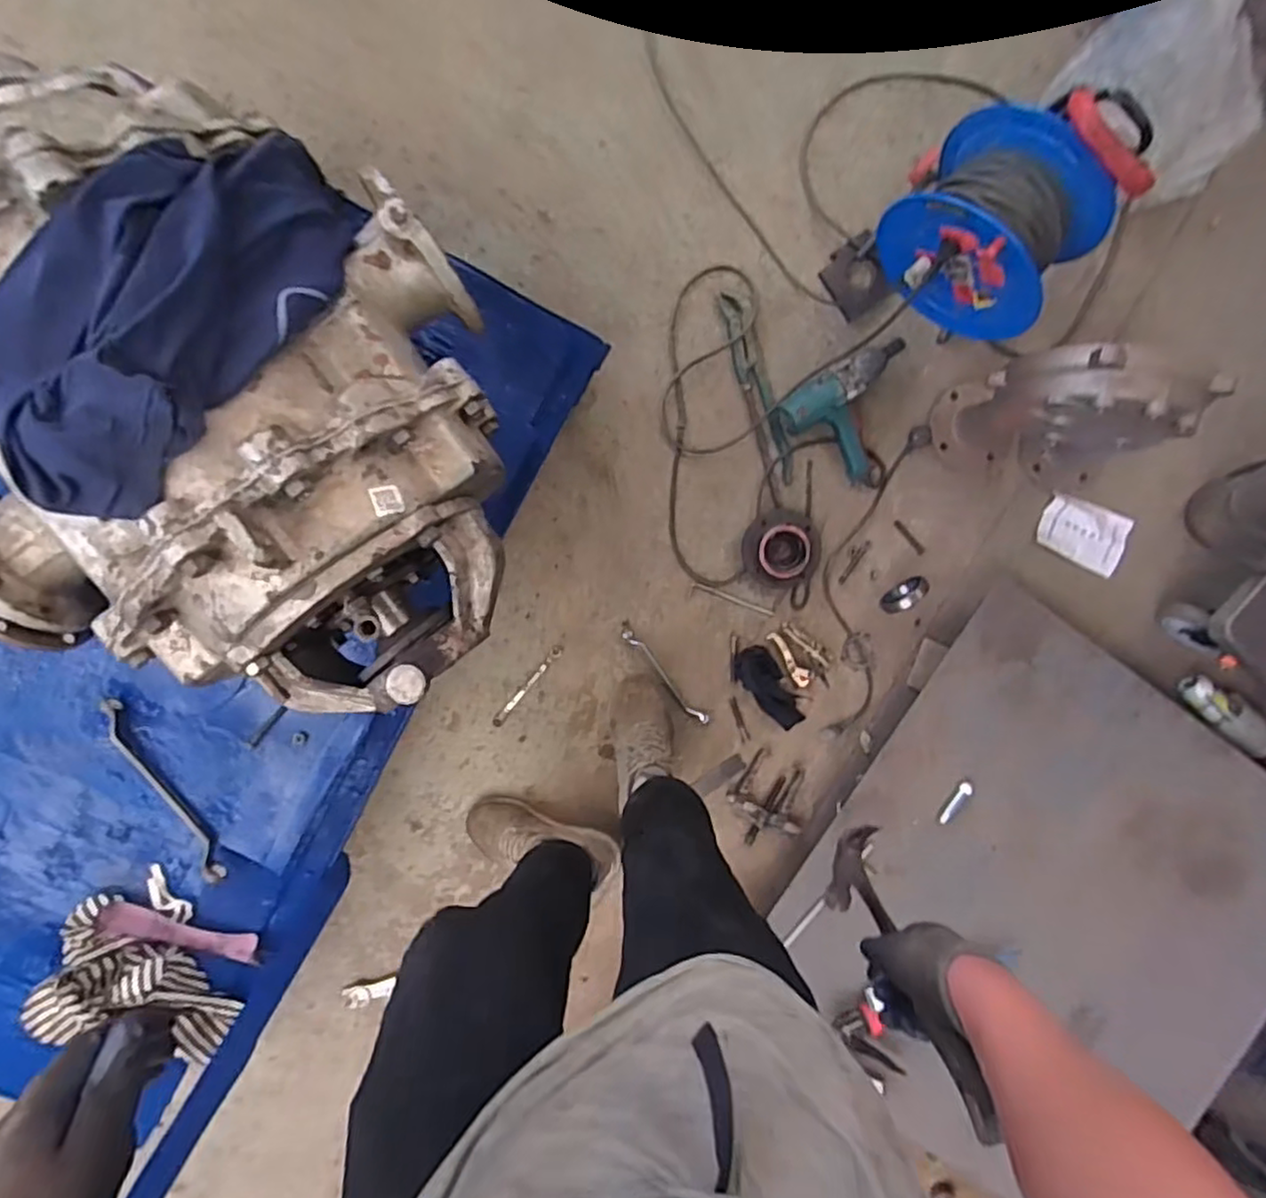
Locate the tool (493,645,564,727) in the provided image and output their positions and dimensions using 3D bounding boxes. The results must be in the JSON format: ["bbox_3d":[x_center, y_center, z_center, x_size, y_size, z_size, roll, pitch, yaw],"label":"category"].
[{"bbox_3d":[-0.205,0.169,1.320,0.022,0.007,0.194,42,89,-5],"label":"tool"}]

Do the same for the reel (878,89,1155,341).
[{"bbox_3d":[0.591,-0.614,1.105,0.288,0.377,0.264,34,90,-5],"label":"reel"}]

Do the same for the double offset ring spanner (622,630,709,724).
[{"bbox_3d":[0.065,0.155,1.335,0.024,0.017,0.241,-41,95,-2],"label":"double offset ring spanner"}]

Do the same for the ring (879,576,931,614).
[{"bbox_3d":[0.530,-0.007,1.320,0.087,0.094,0.028,-36,95,-2],"label":"ring"}]

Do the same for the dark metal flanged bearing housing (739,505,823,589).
[{"bbox_3d":[0.289,-0.099,1.315,0.146,0.056,0.151,0,93,-5],"label":"dark metal flanged bearing housing"}]

